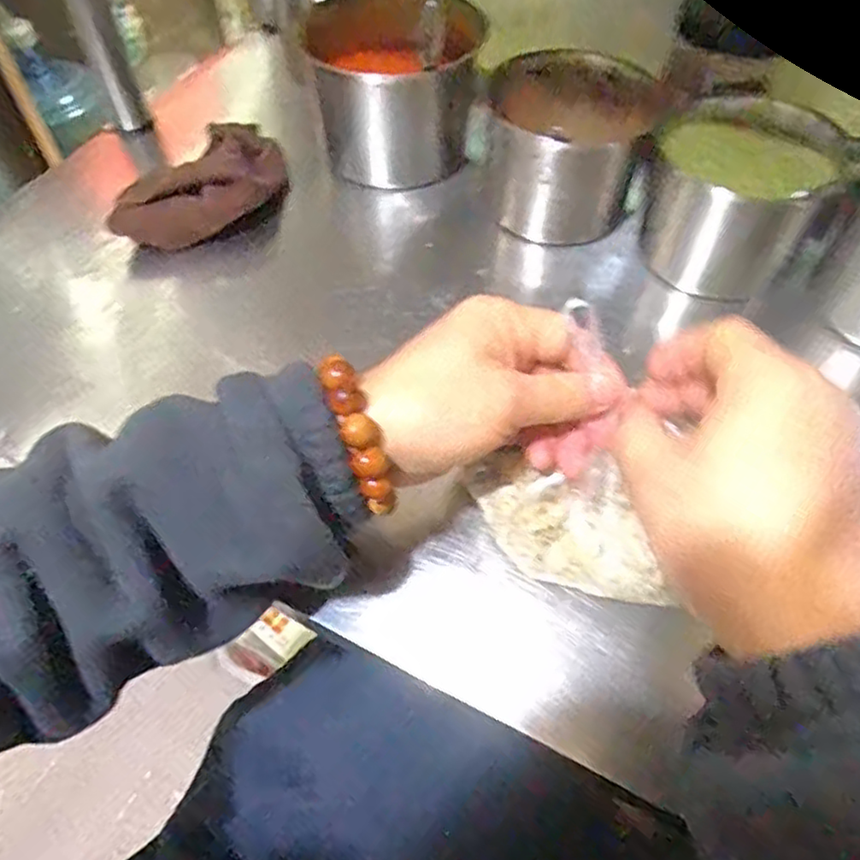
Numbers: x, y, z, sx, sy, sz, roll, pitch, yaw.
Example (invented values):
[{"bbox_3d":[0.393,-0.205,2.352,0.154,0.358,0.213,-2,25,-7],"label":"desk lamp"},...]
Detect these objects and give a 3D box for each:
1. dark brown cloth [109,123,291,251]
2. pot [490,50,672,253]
[{"bbox_3d":[-0.186,-0.213,0.578,0.091,0.049,0.173,28,59,20],"label":"dark brown cloth"},{"bbox_3d":[0.106,-0.231,0.556,0.121,0.112,0.112,-1,54,1],"label":"pot"}]

